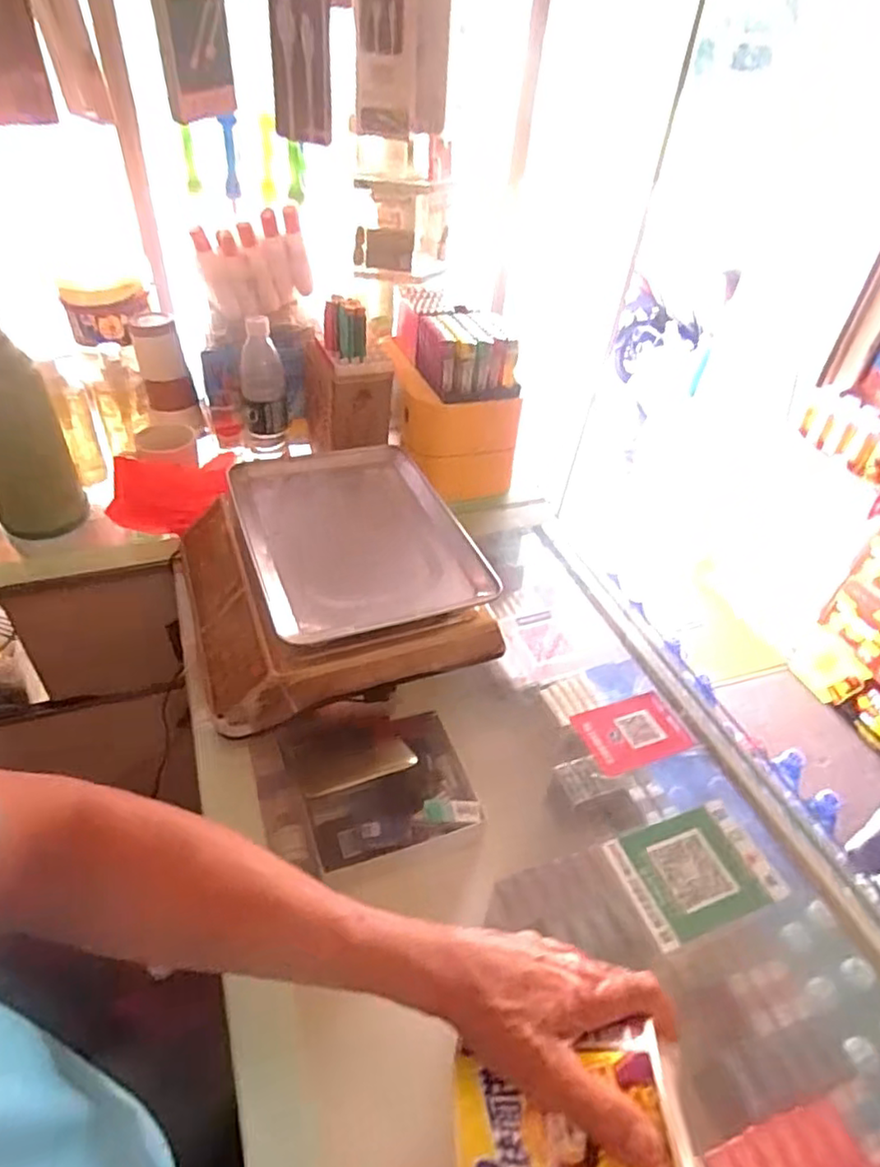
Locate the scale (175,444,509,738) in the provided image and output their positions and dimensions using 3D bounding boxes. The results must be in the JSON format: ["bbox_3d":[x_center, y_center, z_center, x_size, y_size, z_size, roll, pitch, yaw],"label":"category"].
[{"bbox_3d":[-0.130,-0.020,0.746,0.327,0.127,0.340,-9,44,-16],"label":"scale"}]

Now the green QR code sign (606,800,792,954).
[{"bbox_3d":[0.234,0.264,0.589,0.134,0.009,0.099,-14,47,-17],"label":"green QR code sign"}]

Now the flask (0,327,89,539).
[{"bbox_3d":[-0.540,-0.190,0.786,0.122,0.279,0.115,-25,50,-30],"label":"flask"}]

